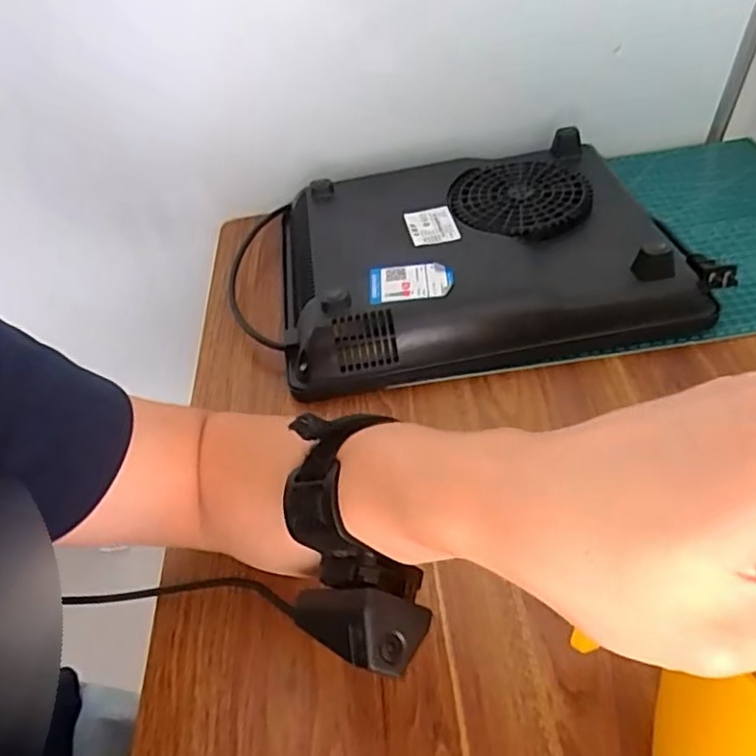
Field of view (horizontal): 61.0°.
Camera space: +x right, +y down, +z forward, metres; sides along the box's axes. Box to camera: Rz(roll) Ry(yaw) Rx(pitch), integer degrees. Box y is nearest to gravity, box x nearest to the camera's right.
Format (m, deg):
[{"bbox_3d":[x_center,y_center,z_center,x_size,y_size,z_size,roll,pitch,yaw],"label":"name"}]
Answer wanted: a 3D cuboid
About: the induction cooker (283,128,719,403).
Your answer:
[{"bbox_3d":[0.078,-0.111,0.566,0.326,0.060,0.261,-7,46,0],"label":"induction cooker"}]

